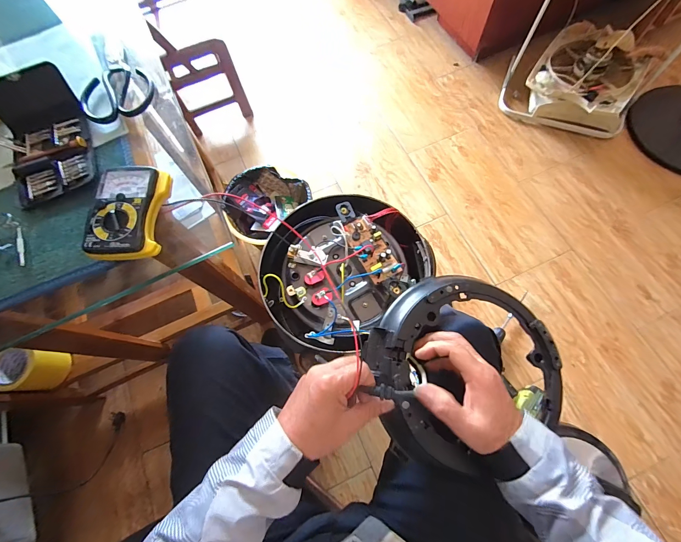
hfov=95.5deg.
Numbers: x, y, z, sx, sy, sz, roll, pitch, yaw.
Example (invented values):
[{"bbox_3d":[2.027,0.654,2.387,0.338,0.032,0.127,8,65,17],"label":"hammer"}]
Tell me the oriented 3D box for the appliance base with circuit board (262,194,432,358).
[{"bbox_3d":[0.003,-0.009,0.500,0.273,0.074,0.255,-41,73,-12],"label":"appliance base with circuit board"}]

